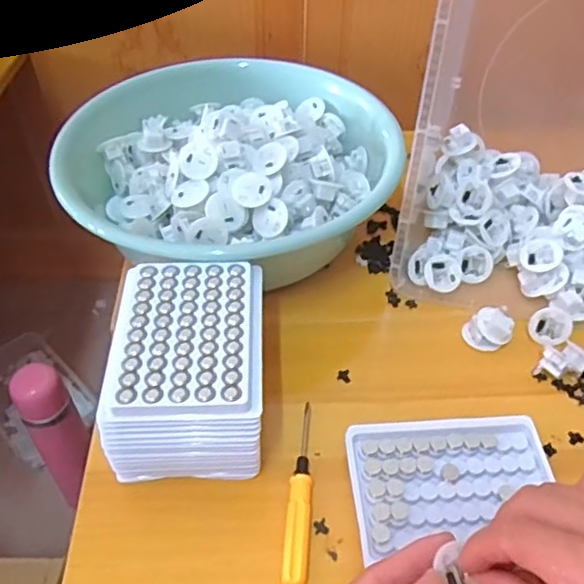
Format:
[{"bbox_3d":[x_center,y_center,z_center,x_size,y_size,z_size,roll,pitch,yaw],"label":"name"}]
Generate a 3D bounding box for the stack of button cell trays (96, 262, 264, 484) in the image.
[{"bbox_3d":[-0.069,0.059,0.426,0.097,0.091,0.133,-1,47,-1],"label":"stack of button cell trays"}]

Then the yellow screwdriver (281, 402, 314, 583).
[{"bbox_3d":[0.006,0.132,0.407,0.016,0.010,0.126,4,47,3],"label":"yellow screwdriver"}]

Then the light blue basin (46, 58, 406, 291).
[{"bbox_3d":[-0.057,-0.103,0.569,0.292,0.115,0.233,-28,53,-24],"label":"light blue basin"}]

